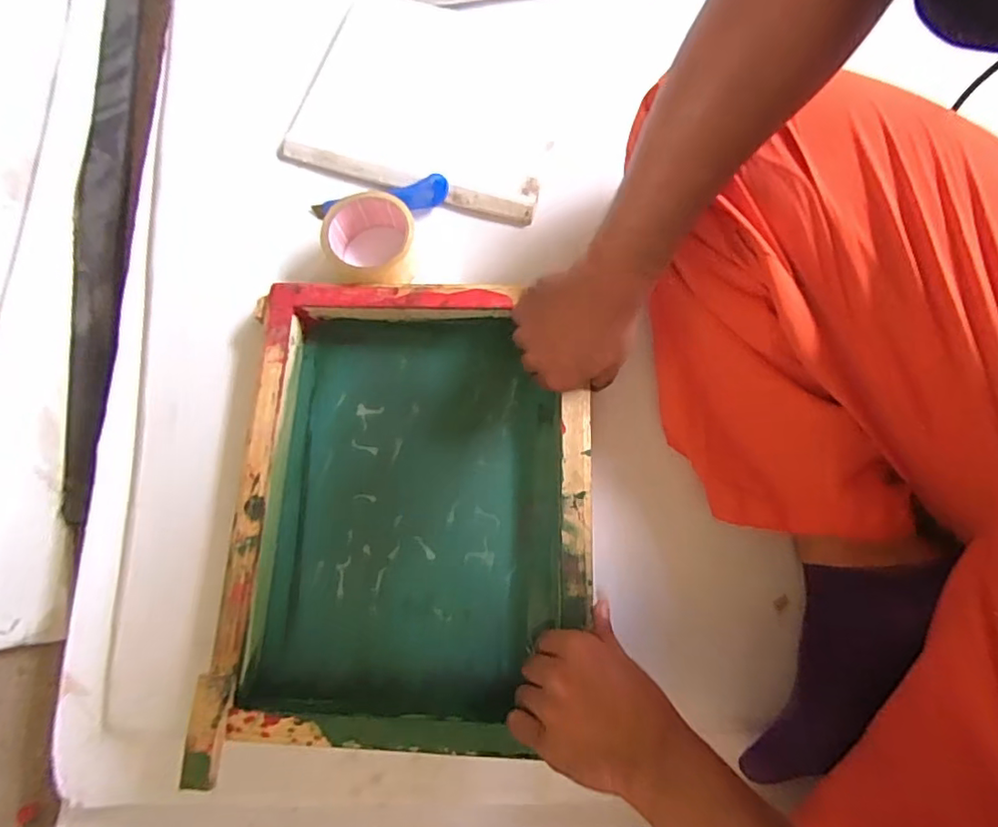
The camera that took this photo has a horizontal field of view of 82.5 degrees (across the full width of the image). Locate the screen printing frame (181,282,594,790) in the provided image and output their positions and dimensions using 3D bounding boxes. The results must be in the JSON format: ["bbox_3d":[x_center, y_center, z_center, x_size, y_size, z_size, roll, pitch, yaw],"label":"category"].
[{"bbox_3d":[-0.075,0.073,0.505,0.297,0.055,0.390,1,75,-2],"label":"screen printing frame"}]

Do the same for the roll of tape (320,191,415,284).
[{"bbox_3d":[-0.129,-0.171,0.578,0.091,0.044,0.099,0,75,2],"label":"roll of tape"}]

